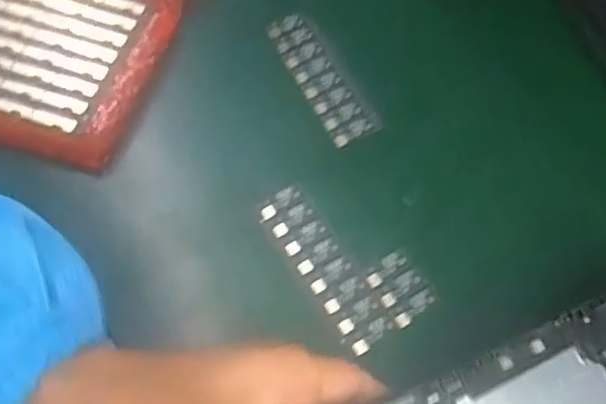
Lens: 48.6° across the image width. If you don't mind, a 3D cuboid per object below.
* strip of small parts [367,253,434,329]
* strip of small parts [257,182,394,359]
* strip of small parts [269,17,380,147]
[{"bbox_3d":[0.048,0.042,0.331,0.023,0.004,0.033,-29,68,-15],"label":"strip of small parts"},{"bbox_3d":[0.010,0.031,0.336,0.025,0.004,0.091,-27,67,-14],"label":"strip of small parts"},{"bbox_3d":[0.010,-0.073,0.387,0.027,0.004,0.092,-25,67,-13],"label":"strip of small parts"}]

